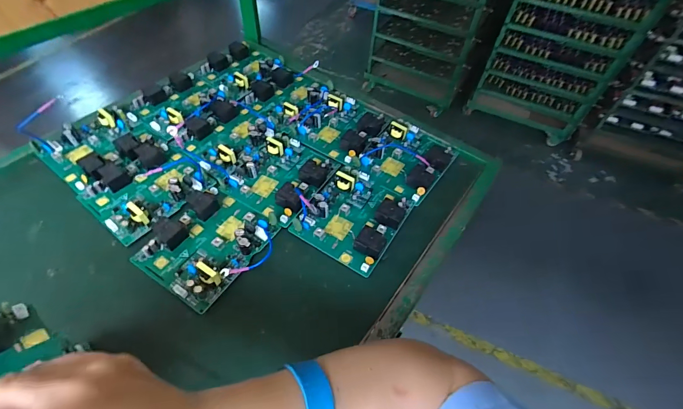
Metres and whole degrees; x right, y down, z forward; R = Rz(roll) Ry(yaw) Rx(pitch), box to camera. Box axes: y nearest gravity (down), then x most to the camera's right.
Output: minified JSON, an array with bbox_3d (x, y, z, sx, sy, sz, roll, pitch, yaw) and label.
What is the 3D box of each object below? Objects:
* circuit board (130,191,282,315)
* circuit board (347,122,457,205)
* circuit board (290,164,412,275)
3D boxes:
[{"bbox_3d":[-0.153,0.042,0.388,0.117,0.026,0.130,29,56,17],"label":"circuit board"},{"bbox_3d":[0.094,-0.074,0.493,0.119,0.025,0.133,32,57,19],"label":"circuit board"},{"bbox_3d":[0.012,0.008,0.423,0.124,0.029,0.124,30,57,18],"label":"circuit board"}]

